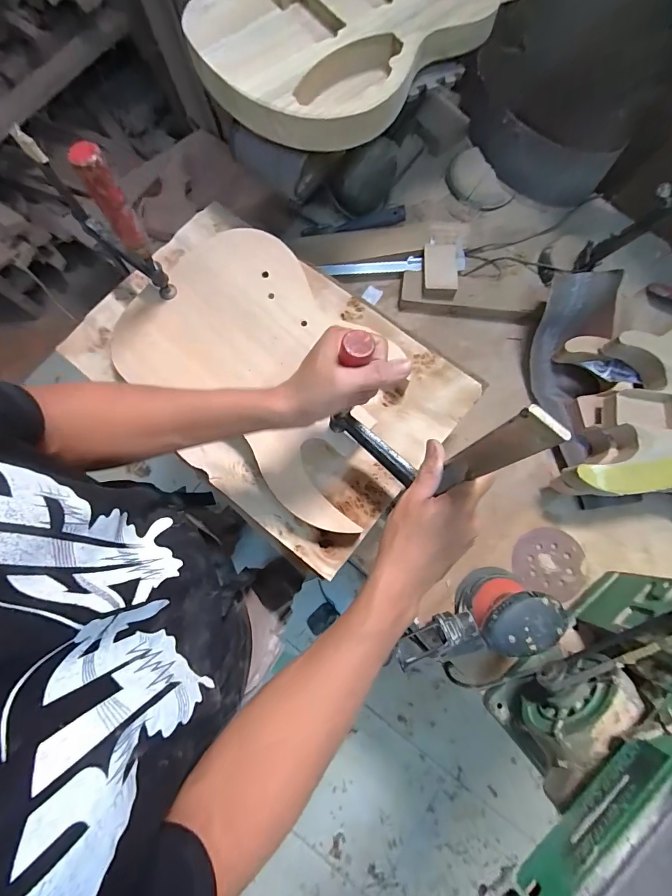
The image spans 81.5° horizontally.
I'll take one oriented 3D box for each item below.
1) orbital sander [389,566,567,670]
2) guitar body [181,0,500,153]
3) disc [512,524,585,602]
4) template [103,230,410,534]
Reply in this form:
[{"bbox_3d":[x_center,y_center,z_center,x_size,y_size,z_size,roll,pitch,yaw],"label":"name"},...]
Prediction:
[{"bbox_3d":[0.202,0.251,0.561,0.192,0.147,0.095,-21,78,-5],"label":"orbital sander"},{"bbox_3d":[0.034,-0.617,0.529,0.495,0.048,0.336,-44,81,-9],"label":"guitar body"},{"bbox_3d":[0.355,0.188,0.649,0.122,0.010,0.108,19,77,3],"label":"disc"},{"bbox_3d":[-0.085,-0.124,0.530,0.413,0.028,0.283,36,80,8],"label":"template"}]

